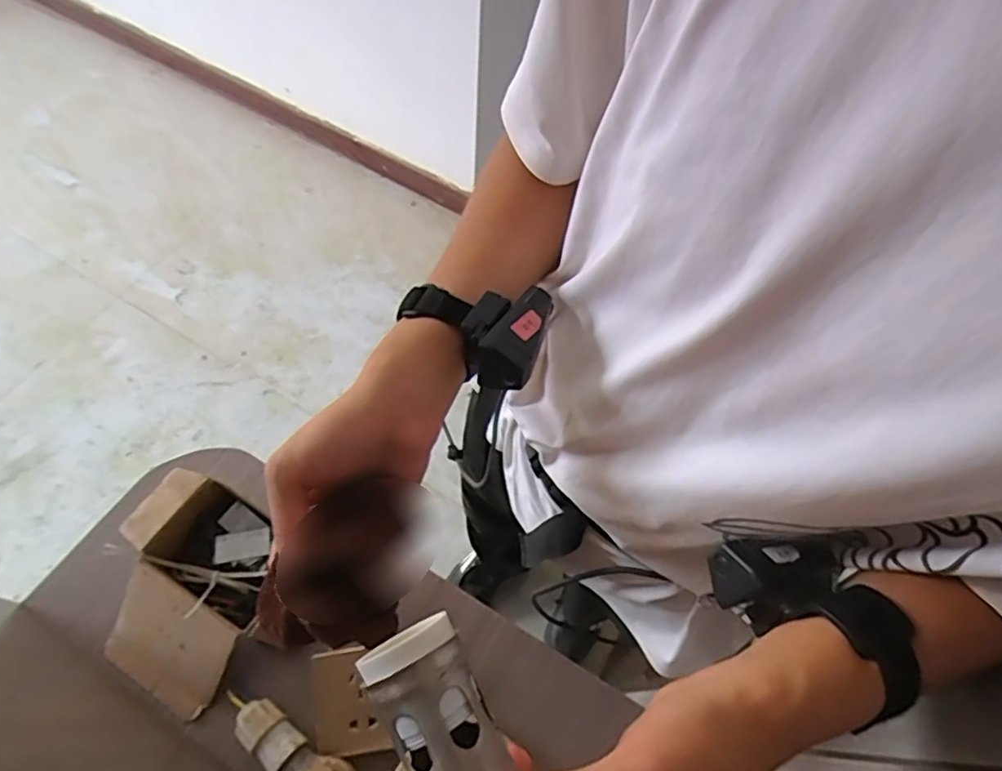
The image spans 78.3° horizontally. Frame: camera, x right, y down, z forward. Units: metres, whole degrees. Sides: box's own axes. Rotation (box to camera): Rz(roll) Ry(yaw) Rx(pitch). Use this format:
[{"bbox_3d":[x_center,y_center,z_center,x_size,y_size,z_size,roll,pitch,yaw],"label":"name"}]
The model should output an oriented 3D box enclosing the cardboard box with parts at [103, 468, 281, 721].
[{"bbox_3d":[-0.293,0.201,0.594,0.185,0.072,0.182,28,63,13],"label":"cardboard box with parts"}]

